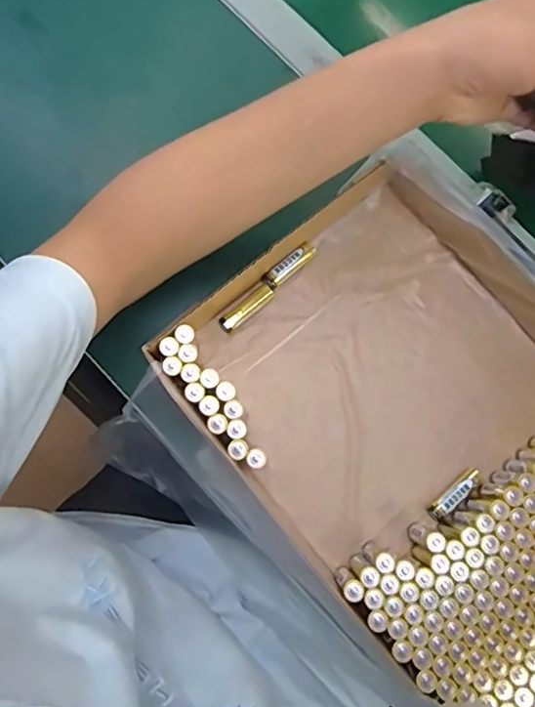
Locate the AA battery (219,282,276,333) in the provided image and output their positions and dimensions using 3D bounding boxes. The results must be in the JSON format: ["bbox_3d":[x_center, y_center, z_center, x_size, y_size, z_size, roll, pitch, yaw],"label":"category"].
[{"bbox_3d":[-0.017,-0.037,0.436,0.049,0.013,0.016,-40,85,-7],"label":"AA battery"}]

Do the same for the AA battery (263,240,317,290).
[{"bbox_3d":[0.018,-0.071,0.442,0.050,0.010,0.014,-41,85,-7],"label":"AA battery"}]

